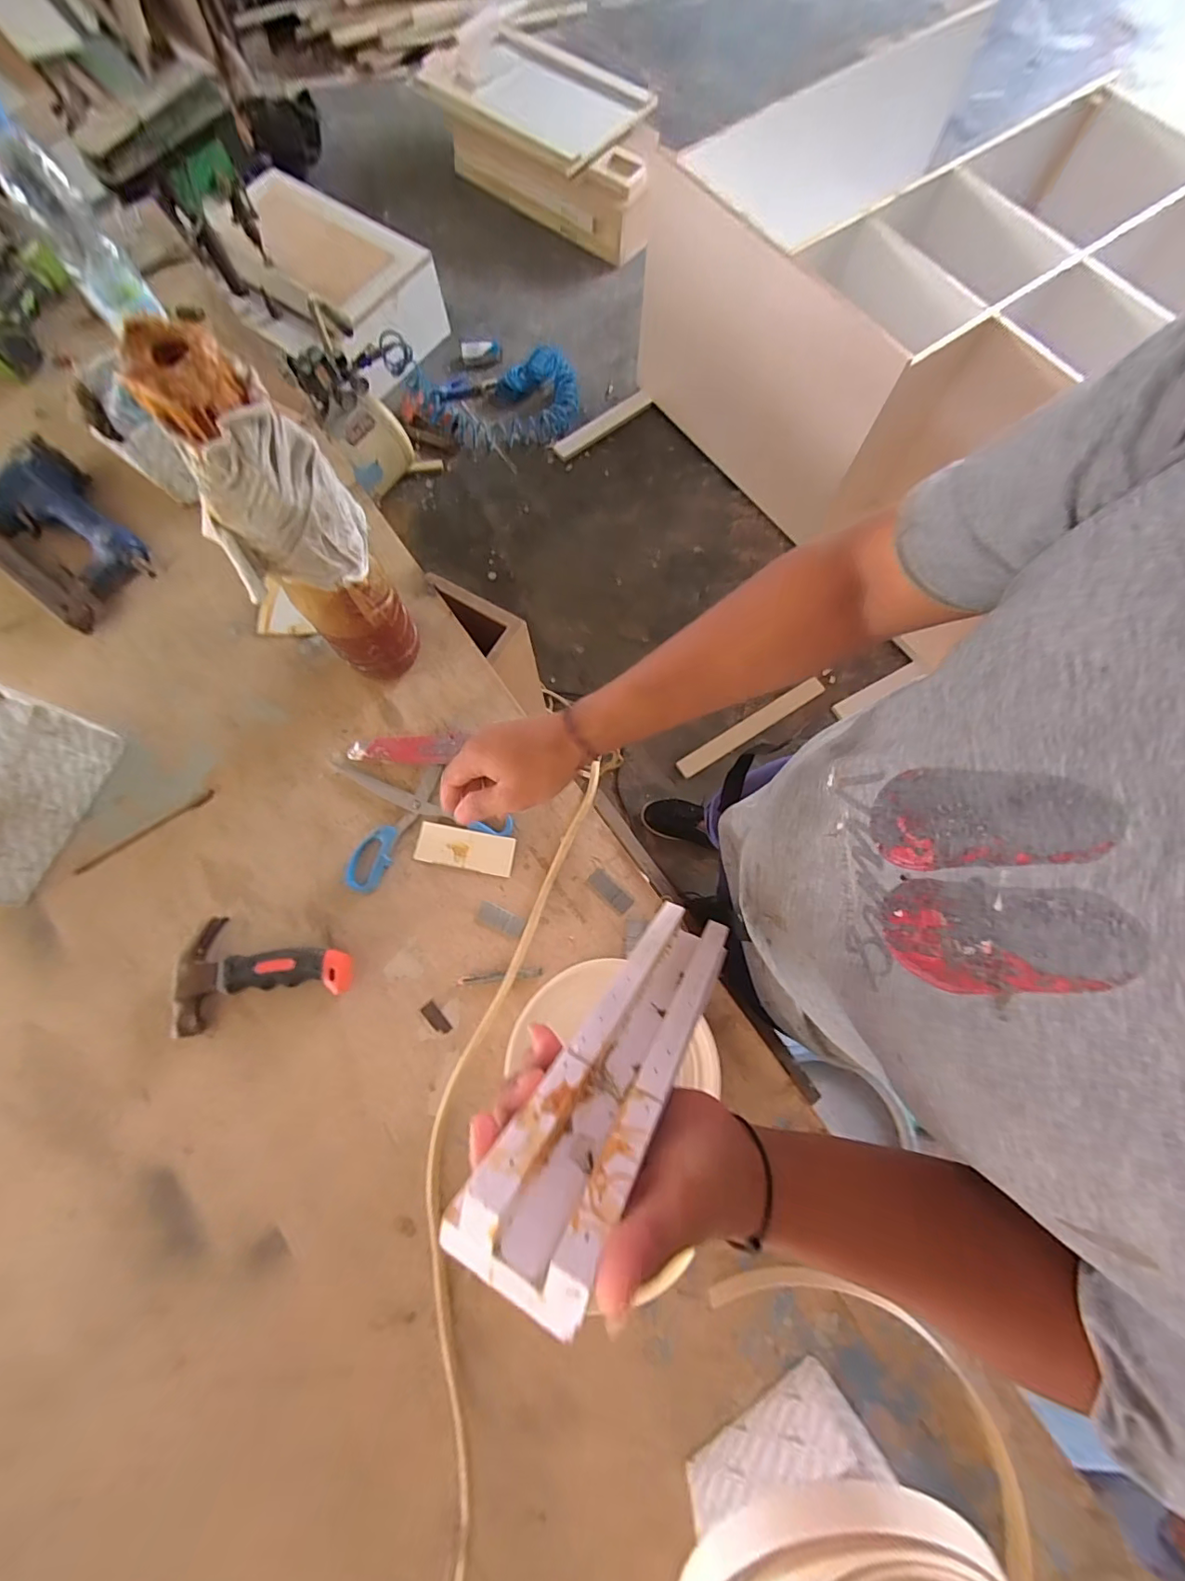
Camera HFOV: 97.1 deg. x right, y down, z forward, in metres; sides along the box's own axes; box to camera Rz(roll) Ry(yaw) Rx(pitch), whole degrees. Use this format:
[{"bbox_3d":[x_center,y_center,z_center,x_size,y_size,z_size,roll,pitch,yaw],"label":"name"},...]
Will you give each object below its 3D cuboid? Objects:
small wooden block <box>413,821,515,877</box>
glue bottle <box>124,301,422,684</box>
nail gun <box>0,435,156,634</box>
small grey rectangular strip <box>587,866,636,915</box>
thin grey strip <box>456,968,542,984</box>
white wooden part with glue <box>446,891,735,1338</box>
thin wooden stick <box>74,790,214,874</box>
[{"bbox_3d":[-0.129,0.059,0.531,0.098,0.010,0.038,10,76,3],"label":"small wooden block"},{"bbox_3d":[-0.226,-0.197,0.442,0.074,0.319,0.104,-5,75,-1],"label":"glue bottle"},{"bbox_3d":[-0.622,-0.293,0.610,0.206,0.056,0.159,38,79,10],"label":"nail gun"},{"bbox_3d":[0.018,0.100,0.523,0.050,0.004,0.019,42,79,11],"label":"small grey rectangular strip"},{"bbox_3d":[-0.089,0.178,0.502,0.079,0.006,0.008,-6,75,-1],"label":"thin grey strip"},{"bbox_3d":[0.023,0.138,0.302,0.051,0.268,0.044,41,116,10],"label":"white wooden part with glue"},{"bbox_3d":[-0.464,0.043,0.544,0.151,0.004,0.009,-32,77,-7],"label":"thin wooden stick"}]

